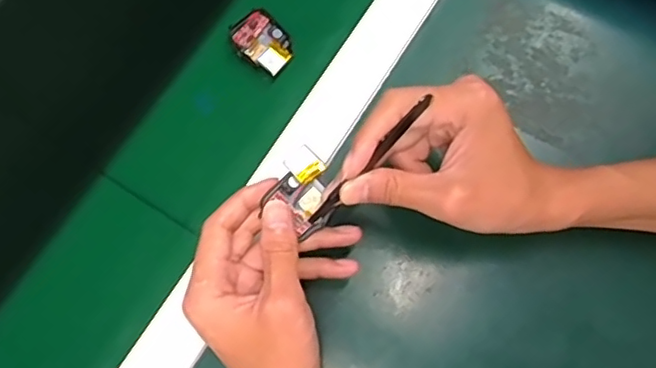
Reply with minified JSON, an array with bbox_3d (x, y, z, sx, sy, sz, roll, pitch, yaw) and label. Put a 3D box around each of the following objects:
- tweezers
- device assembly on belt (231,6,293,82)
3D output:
[{"bbox_3d":[0.022,-0.010,0.347,0.102,0.016,0.006,-45,78,25],"label":"tweezers"},{"bbox_3d":[-0.049,-0.108,0.458,0.037,0.012,0.052,-38,79,-8],"label":"device assembly on belt"}]

